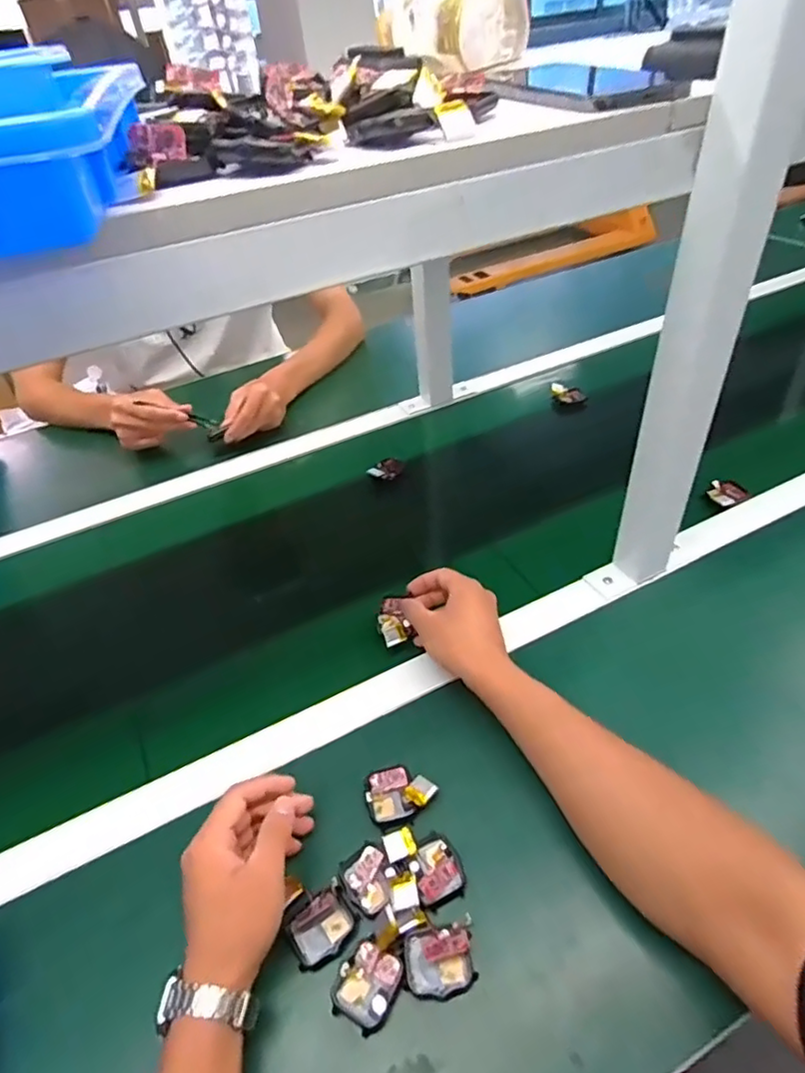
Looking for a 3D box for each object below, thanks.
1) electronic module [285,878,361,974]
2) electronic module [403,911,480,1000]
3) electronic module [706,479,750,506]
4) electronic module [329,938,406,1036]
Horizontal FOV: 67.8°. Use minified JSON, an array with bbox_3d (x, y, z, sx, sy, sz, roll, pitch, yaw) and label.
[{"bbox_3d":[-0.057,0.273,0.420,0.046,0.011,0.036,-27,46,-21],"label":"electronic module"},{"bbox_3d":[0.025,0.283,0.399,0.047,0.014,0.038,-10,43,-4],"label":"electronic module"},{"bbox_3d":[0.392,-0.053,0.724,0.043,0.009,0.041,-25,46,-19],"label":"electronic module"},{"bbox_3d":[-0.024,0.295,0.395,0.039,0.004,0.044,16,47,23],"label":"electronic module"}]

